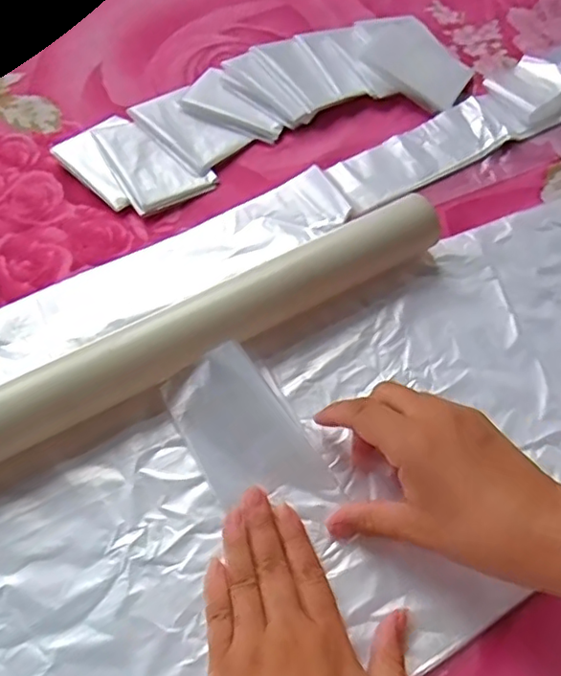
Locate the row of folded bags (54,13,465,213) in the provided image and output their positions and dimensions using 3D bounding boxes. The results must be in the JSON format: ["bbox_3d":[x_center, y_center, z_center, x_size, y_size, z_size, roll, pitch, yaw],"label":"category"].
[{"bbox_3d":[-0.007,-0.189,0.468,0.327,0.017,0.115,-21,64,-11],"label":"row of folded bags"}]

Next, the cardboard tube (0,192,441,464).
[{"bbox_3d":[-0.056,0.000,0.351,0.352,0.040,0.044,-26,66,-13],"label":"cardboard tube"}]

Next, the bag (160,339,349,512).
[{"bbox_3d":[-0.018,0.058,0.332,0.059,0.024,0.108,-31,67,-15],"label":"bag"}]

